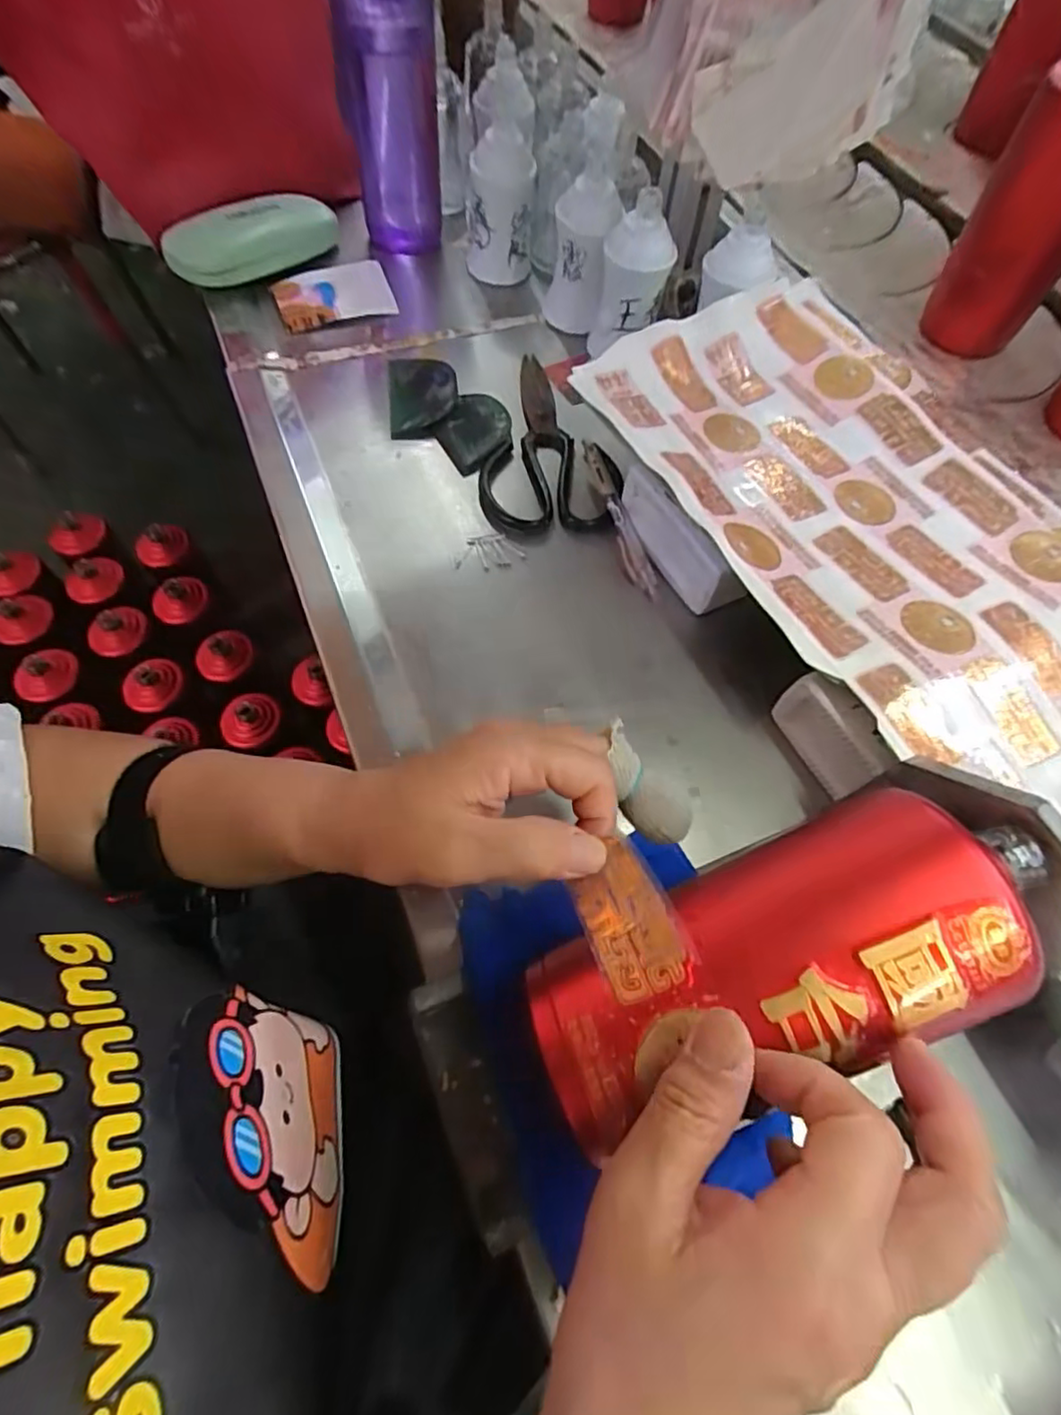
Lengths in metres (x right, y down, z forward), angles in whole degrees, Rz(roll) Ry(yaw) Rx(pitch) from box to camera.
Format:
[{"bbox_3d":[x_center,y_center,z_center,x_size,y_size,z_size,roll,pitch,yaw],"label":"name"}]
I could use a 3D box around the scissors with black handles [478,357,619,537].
[{"bbox_3d":[0.021,-0.207,0.495,0.100,0.011,0.182,7,64,2],"label":"scissors with black handles"}]

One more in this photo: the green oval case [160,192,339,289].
[{"bbox_3d":[-0.238,-0.410,0.559,0.048,0.047,0.156,41,69,17],"label":"green oval case"}]

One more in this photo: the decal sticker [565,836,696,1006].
[{"bbox_3d":[0.035,0.078,0.232,0.031,0.004,0.052,-31,52,7],"label":"decal sticker"}]

